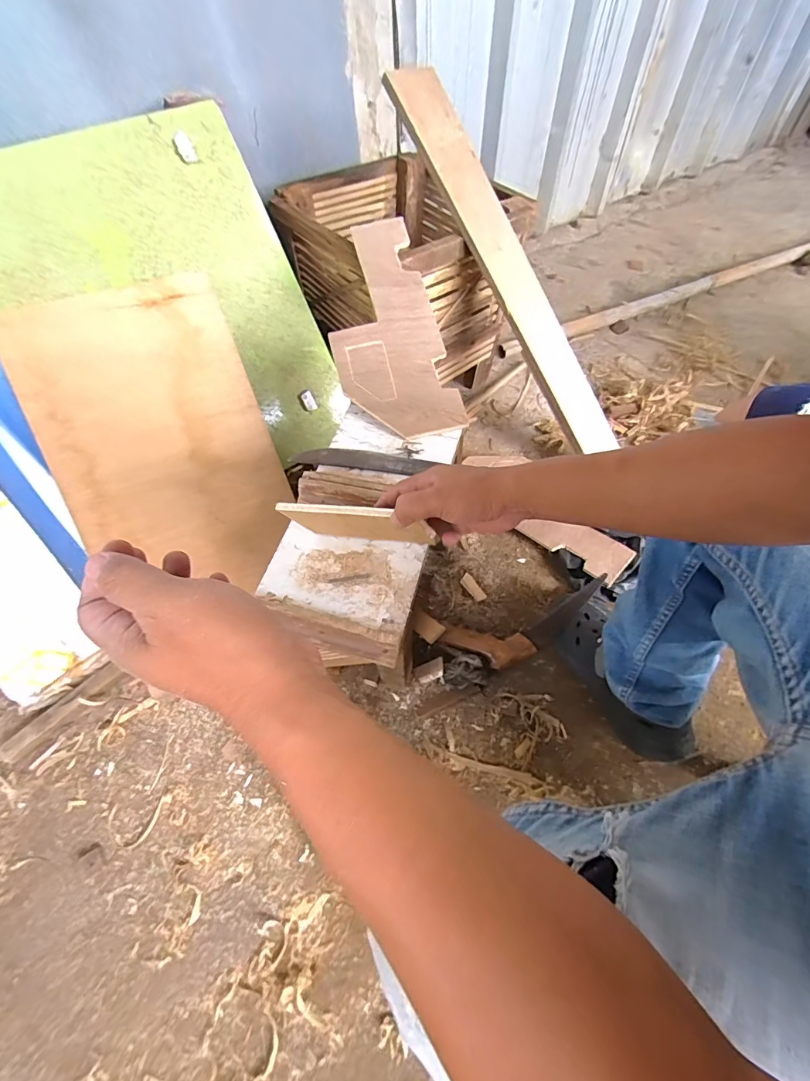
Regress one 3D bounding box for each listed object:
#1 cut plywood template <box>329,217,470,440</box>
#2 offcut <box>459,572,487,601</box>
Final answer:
[{"bbox_3d":[-0.022,-0.322,0.641,0.164,0.011,0.364,-8,78,-2],"label":"cut plywood template"},{"bbox_3d":[0.127,0.088,0.808,0.024,0.008,0.057,-31,63,-15],"label":"offcut"}]

